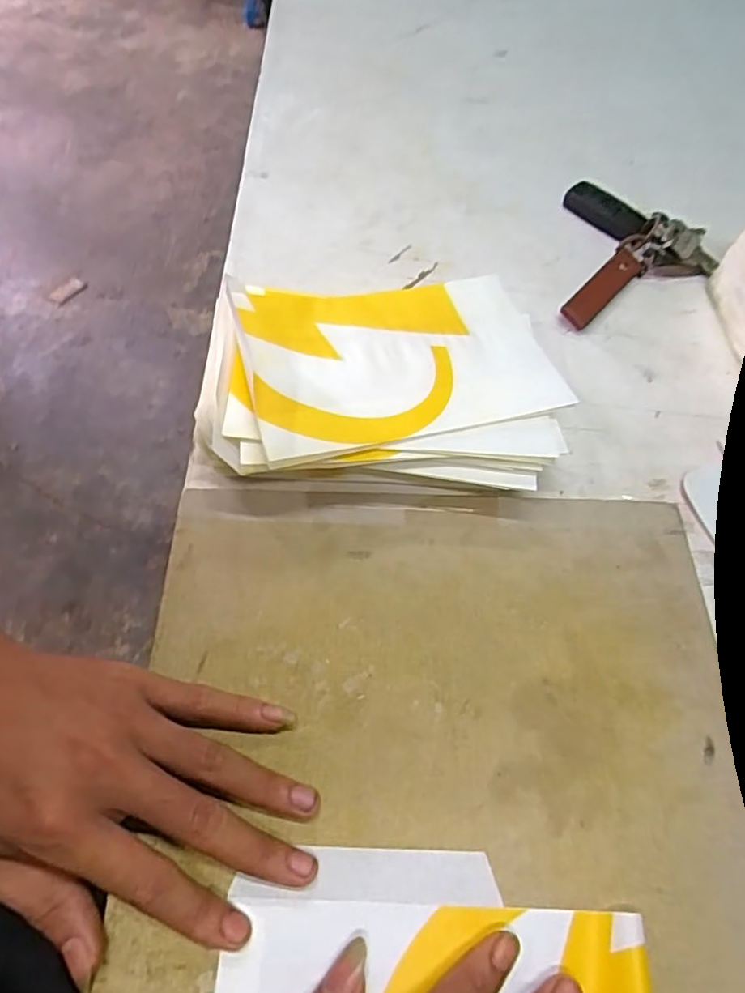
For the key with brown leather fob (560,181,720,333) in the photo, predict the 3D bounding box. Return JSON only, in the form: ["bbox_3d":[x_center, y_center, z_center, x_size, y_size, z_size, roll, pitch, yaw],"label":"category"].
[{"bbox_3d":[0.192,-0.172,0.439,0.105,0.016,0.134,9,61,3],"label":"key with brown leather fob"}]

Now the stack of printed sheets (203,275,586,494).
[{"bbox_3d":[0.006,-0.069,0.357,0.197,0.050,0.147,1,61,-2],"label":"stack of printed sheets"}]

